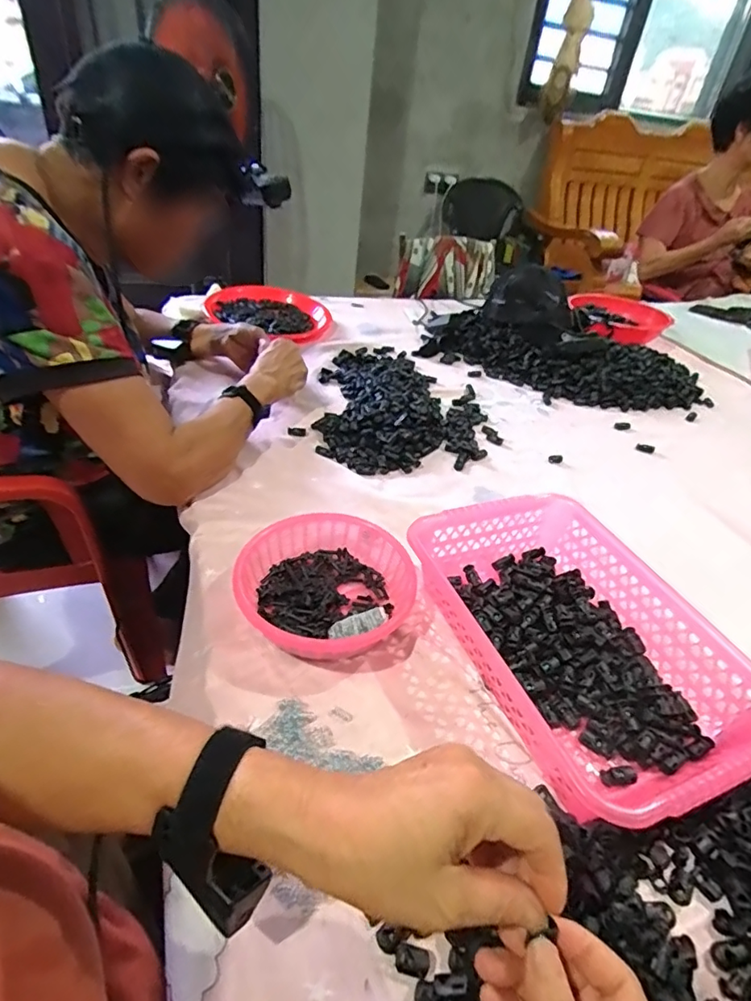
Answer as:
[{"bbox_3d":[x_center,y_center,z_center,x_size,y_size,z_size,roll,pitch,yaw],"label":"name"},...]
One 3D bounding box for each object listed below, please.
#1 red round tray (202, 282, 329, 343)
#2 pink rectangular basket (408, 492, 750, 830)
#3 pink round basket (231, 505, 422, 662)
[{"bbox_3d":[-0.226,-0.406,1.103,0.254,0.041,0.260,0,39,-9],"label":"red round tray"},{"bbox_3d":[0.184,0.127,0.484,0.202,0.081,0.306,-12,43,-22],"label":"pink rectangular basket"},{"bbox_3d":[-0.048,0.085,0.508,0.168,0.050,0.164,4,39,-4],"label":"pink round basket"}]

